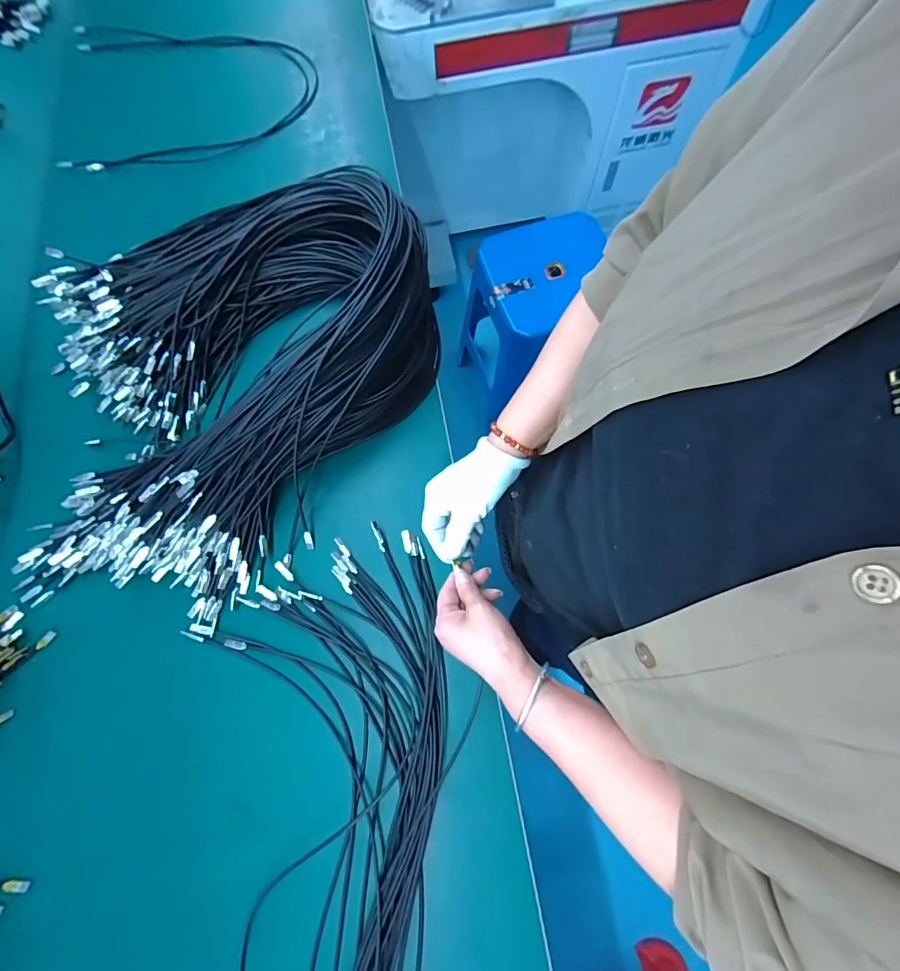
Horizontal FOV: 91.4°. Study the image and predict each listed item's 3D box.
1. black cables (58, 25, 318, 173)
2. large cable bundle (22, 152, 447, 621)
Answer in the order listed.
[{"bbox_3d":[-0.460,-0.718,0.782,0.434,0.017,0.398,-7,73,-1],"label":"black cables"},{"bbox_3d":[-0.299,-0.133,0.541,0.443,0.117,0.612,27,76,9],"label":"large cable bundle"}]

